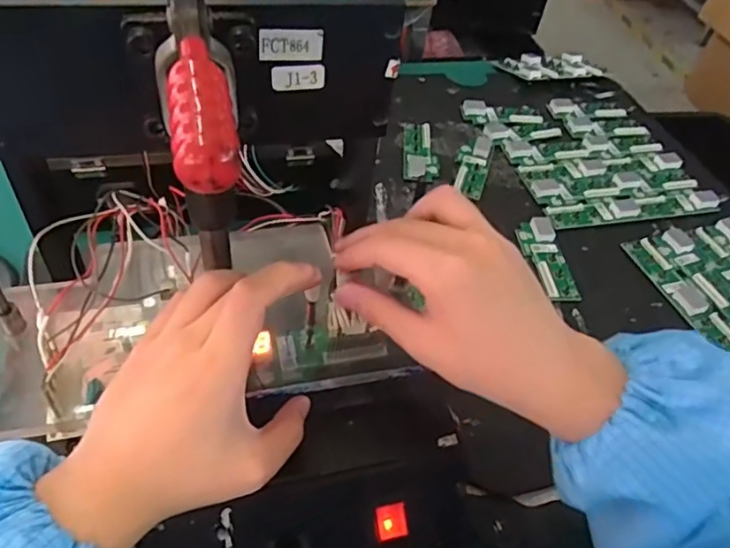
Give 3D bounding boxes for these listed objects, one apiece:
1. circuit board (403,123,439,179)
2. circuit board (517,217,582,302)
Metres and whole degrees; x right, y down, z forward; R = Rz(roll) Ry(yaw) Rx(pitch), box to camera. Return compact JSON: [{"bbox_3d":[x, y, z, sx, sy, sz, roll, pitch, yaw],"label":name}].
[{"bbox_3d":[0.063,-0.136,0.657,0.038,0.008,0.101,6,48,0],"label":"circuit board"},{"bbox_3d":[0.173,-0.016,0.558,0.034,0.013,0.098,-2,48,-7],"label":"circuit board"}]

